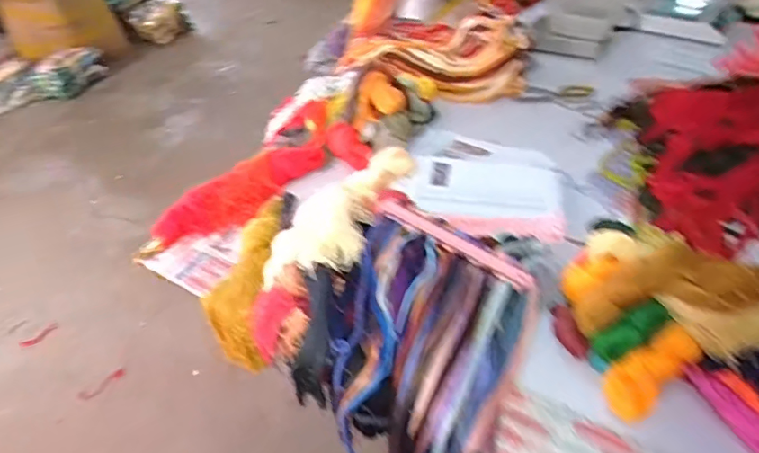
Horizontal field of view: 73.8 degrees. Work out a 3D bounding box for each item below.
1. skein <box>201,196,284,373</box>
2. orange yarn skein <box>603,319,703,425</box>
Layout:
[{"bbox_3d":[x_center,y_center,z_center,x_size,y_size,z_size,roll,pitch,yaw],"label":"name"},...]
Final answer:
[{"bbox_3d":[-0.251,0.081,0.987,0.118,0.094,0.318,6,69,12],"label":"skein"},{"bbox_3d":[0.392,0.211,0.735,0.153,0.042,0.071,-53,49,12],"label":"orange yarn skein"}]

